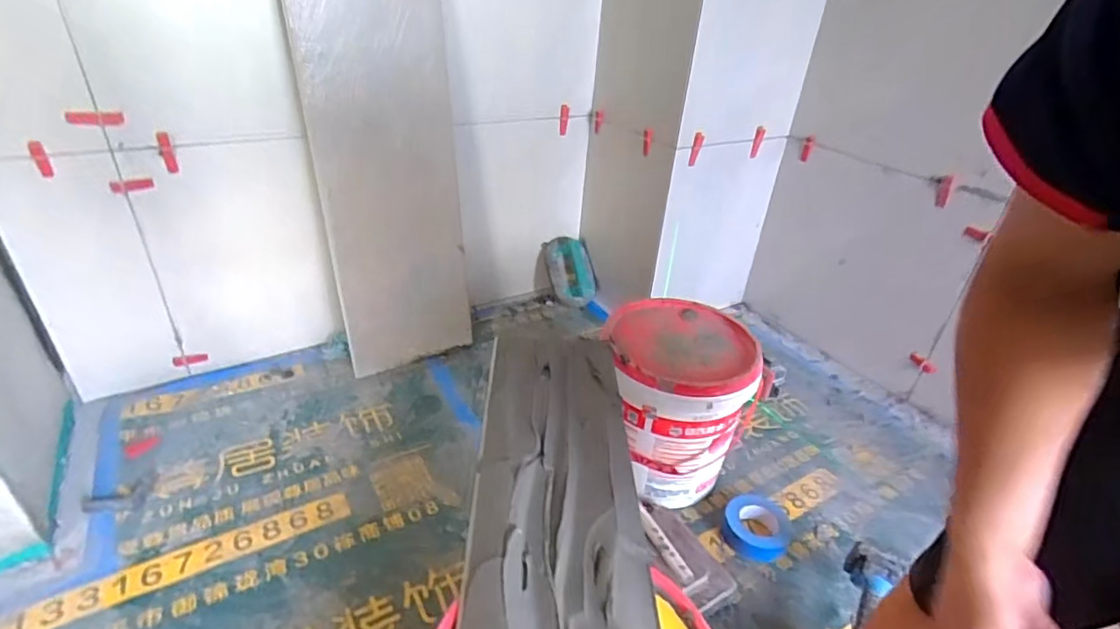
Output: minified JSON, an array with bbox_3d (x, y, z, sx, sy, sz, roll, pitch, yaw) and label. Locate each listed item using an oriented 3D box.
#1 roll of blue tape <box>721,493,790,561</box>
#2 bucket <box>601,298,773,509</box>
[{"bbox_3d":[0.394,0.429,1.124,0.121,0.053,0.121,4,32,-3],"label":"roll of blue tape"},{"bbox_3d":[0.235,0.190,1.208,0.295,0.335,0.317,3,31,-2],"label":"bucket"}]

